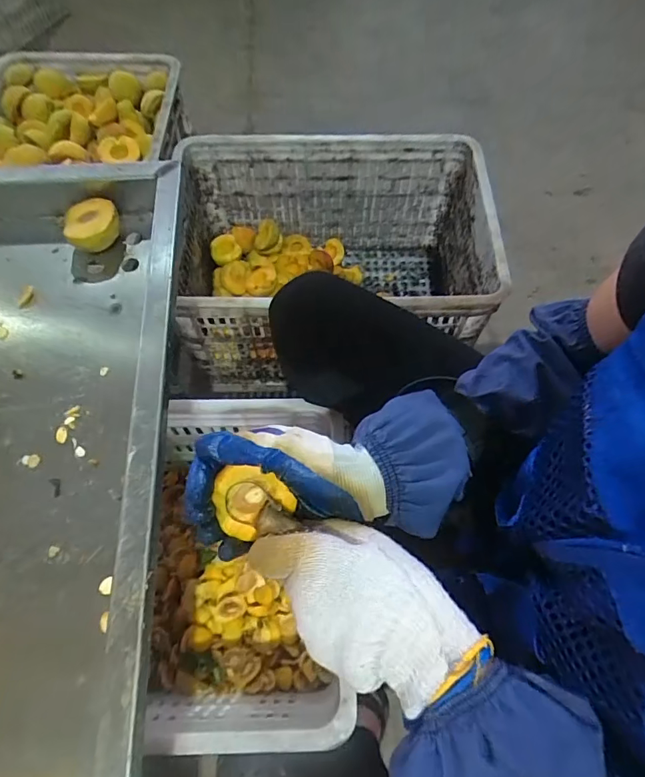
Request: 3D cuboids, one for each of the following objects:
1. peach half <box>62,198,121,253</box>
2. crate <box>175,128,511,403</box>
[{"bbox_3d":[-0.257,-0.183,0.527,0.060,0.046,0.057,-16,66,-8],"label":"peach half"},{"bbox_3d":[0.005,-0.214,0.858,0.532,0.294,0.373,0,65,-1],"label":"crate"}]

